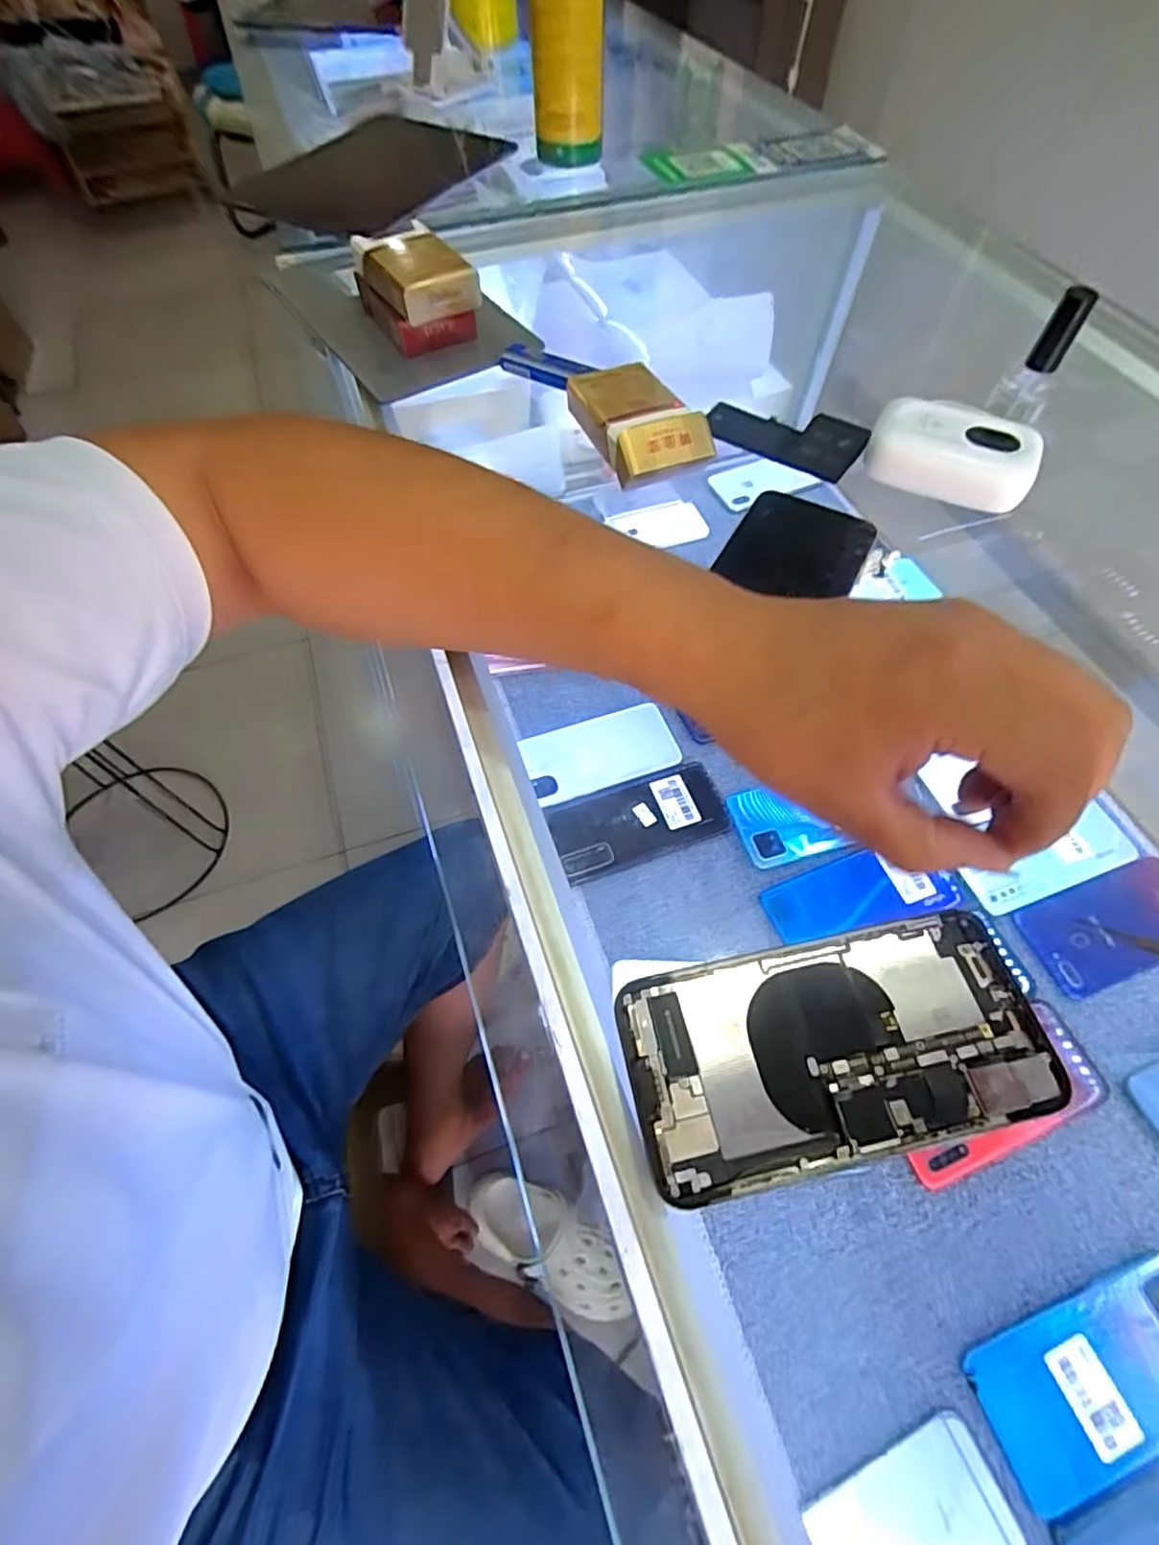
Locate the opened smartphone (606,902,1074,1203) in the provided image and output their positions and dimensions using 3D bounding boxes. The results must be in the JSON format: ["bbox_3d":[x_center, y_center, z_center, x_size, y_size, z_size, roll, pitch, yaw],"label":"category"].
[{"bbox_3d":[0.088,0.094,0.218,0.142,0.007,0.067,-11,61,-5],"label":"opened smartphone"}]

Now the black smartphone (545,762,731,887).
[{"bbox_3d":[0.054,0.042,0.553,0.154,0.012,0.070,-19,61,-9],"label":"black smartphone"}]

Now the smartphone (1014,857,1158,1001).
[{"bbox_3d":[0.436,0.126,0.510,0.154,0.010,0.073,-18,61,-9],"label":"smartphone"}]

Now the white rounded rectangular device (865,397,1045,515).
[{"bbox_3d":[0.213,-0.184,0.359,0.087,0.028,0.044,24,63,14],"label":"white rounded rectangular device"}]

